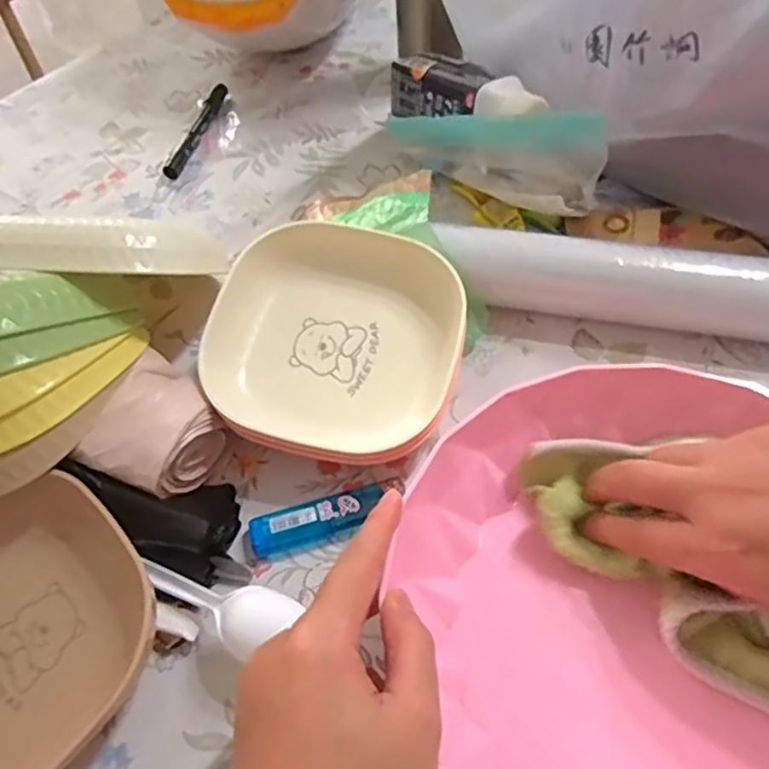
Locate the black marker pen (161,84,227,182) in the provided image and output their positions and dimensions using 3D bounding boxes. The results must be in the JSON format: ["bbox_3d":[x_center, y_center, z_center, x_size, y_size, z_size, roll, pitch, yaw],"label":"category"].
[{"bbox_3d":[-0.168,-0.234,0.585,0.015,0.012,0.137,7,55,10],"label":"black marker pen"}]

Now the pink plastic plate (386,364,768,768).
[{"bbox_3d":[0.116,0.106,0.282,0.210,0.057,0.233,-24,56,-13],"label":"pink plastic plate"}]

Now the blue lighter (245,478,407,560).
[{"bbox_3d":[-0.031,0.071,0.348,0.085,0.013,0.024,-15,54,-7],"label":"blue lighter"}]

